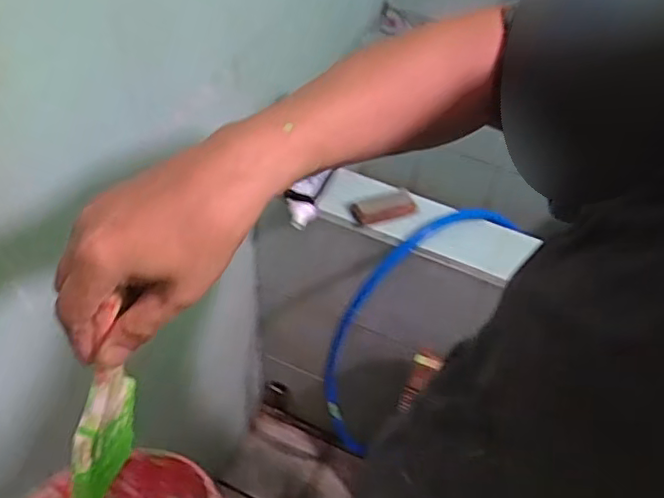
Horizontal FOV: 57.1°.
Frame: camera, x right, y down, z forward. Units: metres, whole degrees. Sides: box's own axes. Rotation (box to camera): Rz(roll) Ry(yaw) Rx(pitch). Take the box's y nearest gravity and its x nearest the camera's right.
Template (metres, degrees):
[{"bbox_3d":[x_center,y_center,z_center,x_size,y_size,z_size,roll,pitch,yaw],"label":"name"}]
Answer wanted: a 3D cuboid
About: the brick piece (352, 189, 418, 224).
[{"bbox_3d":[0.083,-0.064,0.959,0.100,0.031,0.032,-14,52,-17],"label":"brick piece"}]

